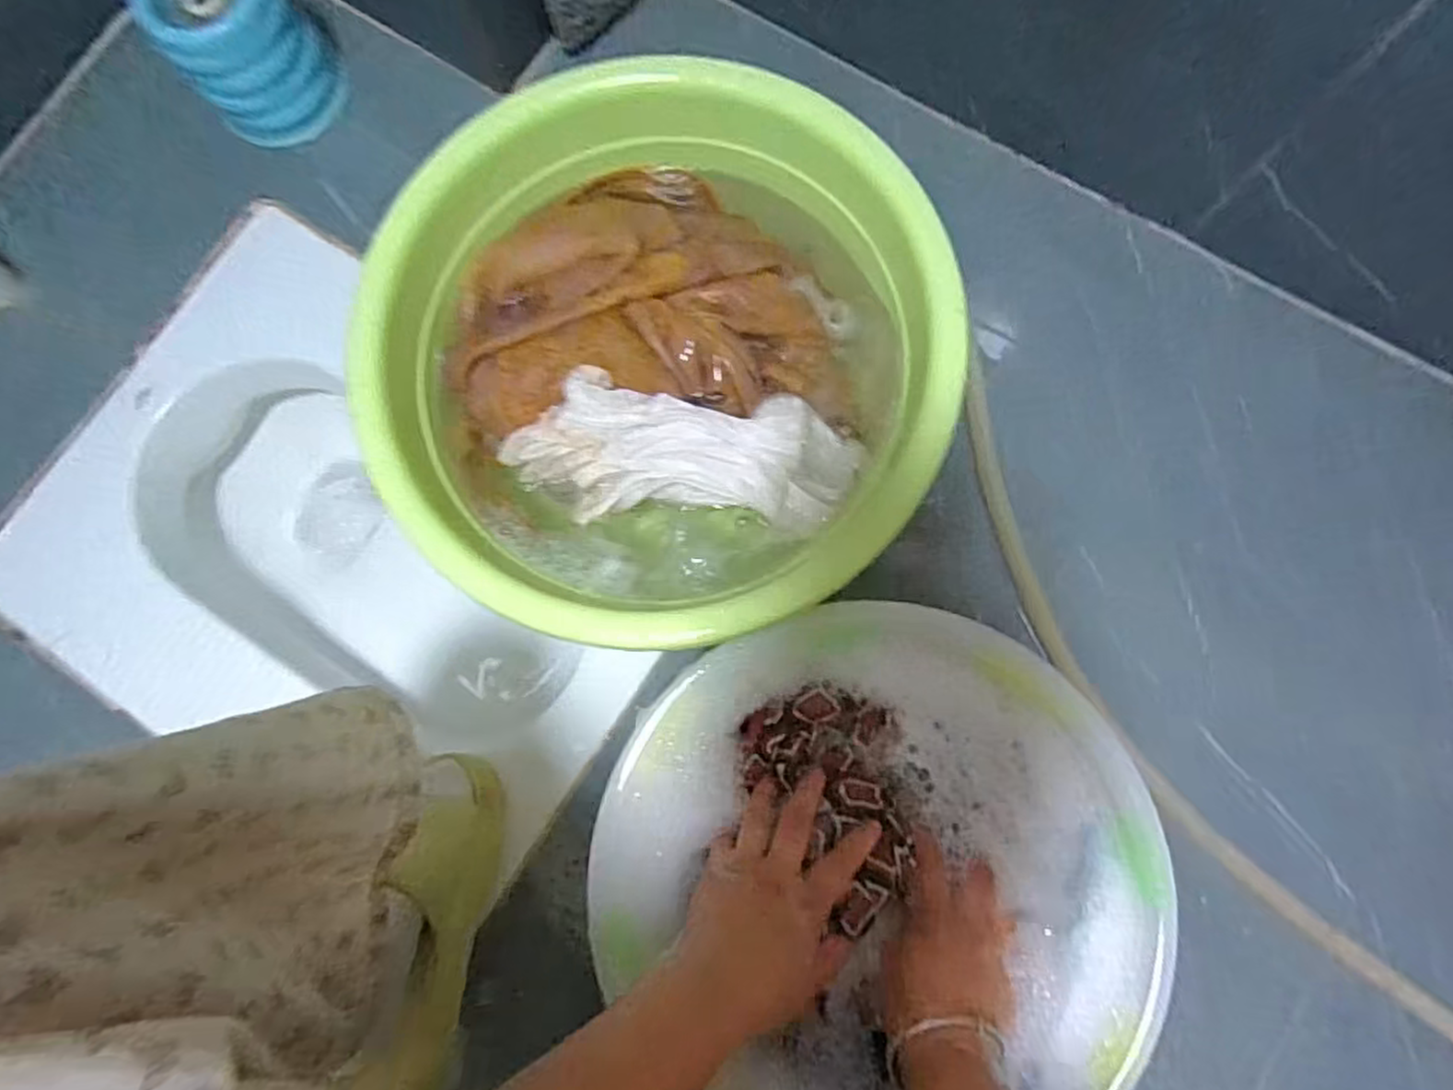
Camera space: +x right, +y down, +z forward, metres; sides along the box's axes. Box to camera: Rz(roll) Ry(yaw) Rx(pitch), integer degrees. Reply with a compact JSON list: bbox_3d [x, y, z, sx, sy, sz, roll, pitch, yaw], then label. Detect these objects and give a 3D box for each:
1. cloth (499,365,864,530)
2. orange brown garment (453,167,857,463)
[{"bbox_3d":[-0.030,-0.064,0.507,0.237,0.035,0.092,4,81,3],"label":"cloth"},{"bbox_3d":[-0.061,-0.178,0.535,0.289,0.064,0.205,-7,81,1],"label":"orange brown garment"}]

